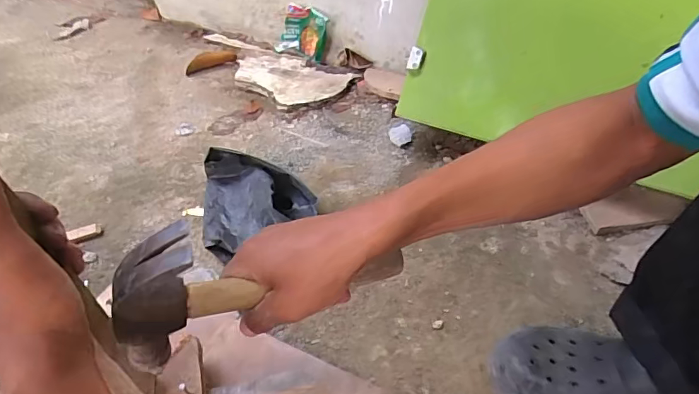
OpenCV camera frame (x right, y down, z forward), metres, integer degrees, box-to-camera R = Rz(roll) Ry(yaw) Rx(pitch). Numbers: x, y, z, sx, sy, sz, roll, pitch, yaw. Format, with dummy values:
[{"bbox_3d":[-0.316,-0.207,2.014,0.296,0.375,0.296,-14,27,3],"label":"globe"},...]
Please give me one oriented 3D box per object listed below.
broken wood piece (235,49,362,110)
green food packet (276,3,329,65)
[{"bbox_3d":[-0.154,-0.277,1.088,0.309,0.020,0.192,20,48,20],"label":"broken wood piece"},{"bbox_3d":[-0.114,-0.396,1.132,0.117,0.097,0.079,29,51,27],"label":"green food packet"}]

